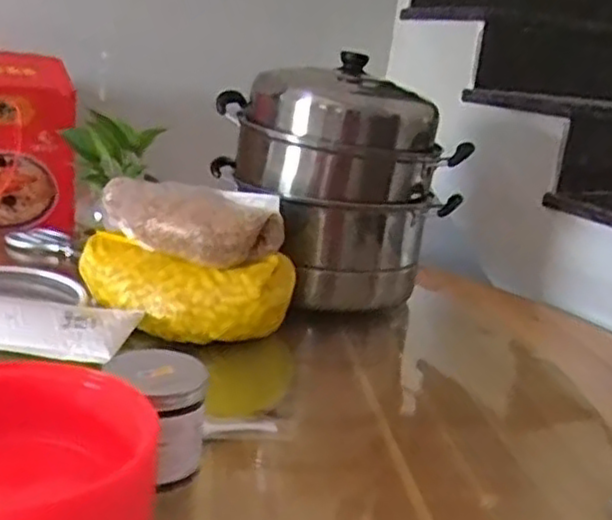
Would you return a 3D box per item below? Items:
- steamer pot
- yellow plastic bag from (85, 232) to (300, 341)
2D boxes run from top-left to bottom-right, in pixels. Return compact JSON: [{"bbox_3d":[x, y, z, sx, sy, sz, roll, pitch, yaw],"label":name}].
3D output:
[{"bbox_3d":[0.033,-0.115,1.094,0.286,0.314,0.260,-1,17,-24],"label":"steamer pot"},{"bbox_3d":[-0.151,0.032,0.887,0.264,0.087,0.117,7,16,3],"label":"yellow plastic bag"}]

